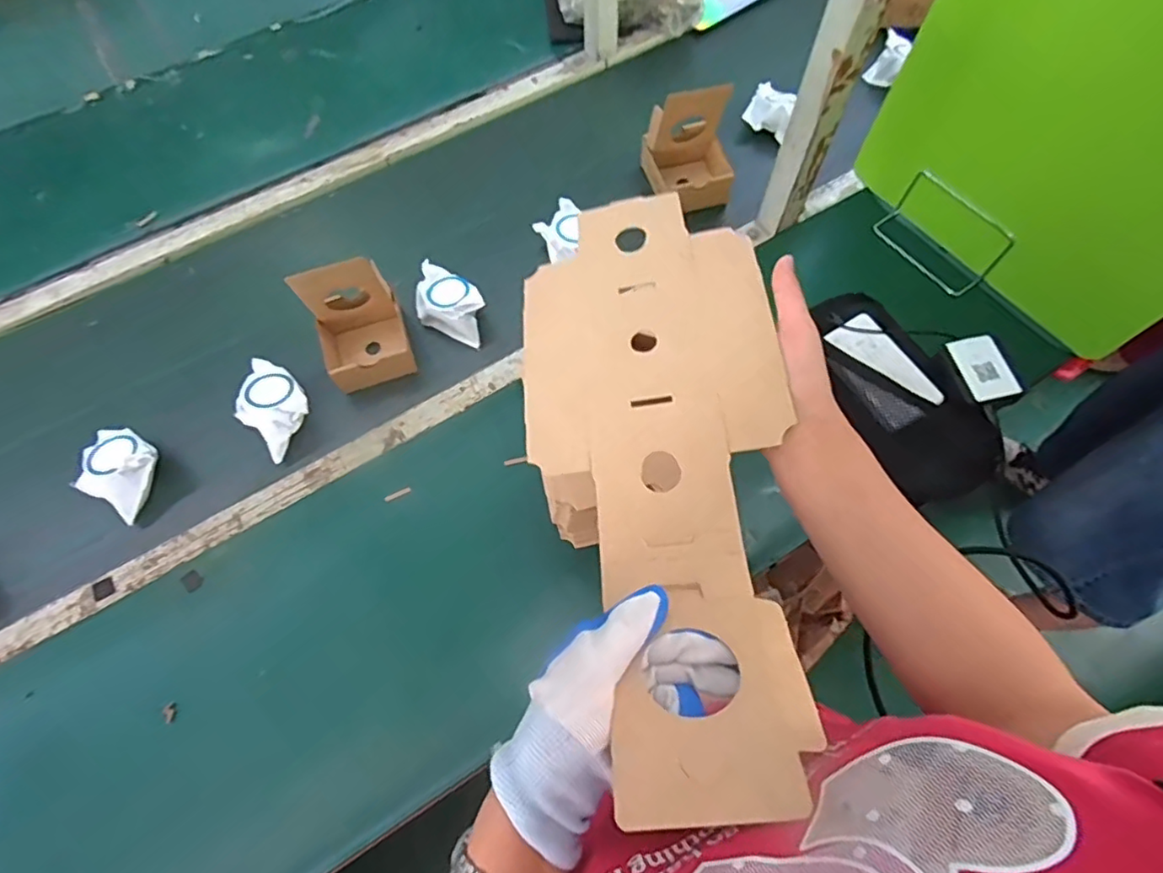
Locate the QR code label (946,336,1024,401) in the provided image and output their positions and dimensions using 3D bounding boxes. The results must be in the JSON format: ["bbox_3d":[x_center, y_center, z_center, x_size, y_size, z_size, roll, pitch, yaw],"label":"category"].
[{"bbox_3d":[0.459,-0.079,0.669,0.049,0.009,0.083,-18,61,17],"label":"QR code label"}]

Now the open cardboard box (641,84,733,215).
[{"bbox_3d":[0.151,-0.392,0.799,0.100,0.136,0.110,-14,66,-6],"label":"open cardboard box"}]

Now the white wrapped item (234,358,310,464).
[{"bbox_3d":[-0.372,-0.039,0.705,0.077,0.041,0.122,-42,72,-17],"label":"white wrapped item"}]

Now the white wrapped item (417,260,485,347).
[{"bbox_3d":[-0.170,-0.174,0.763,0.105,0.046,0.073,23,68,10],"label":"white wrapped item"}]

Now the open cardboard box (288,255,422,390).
[{"bbox_3d":[-0.271,-0.132,0.708,0.105,0.125,0.102,-22,68,-10],"label":"open cardboard box"}]

